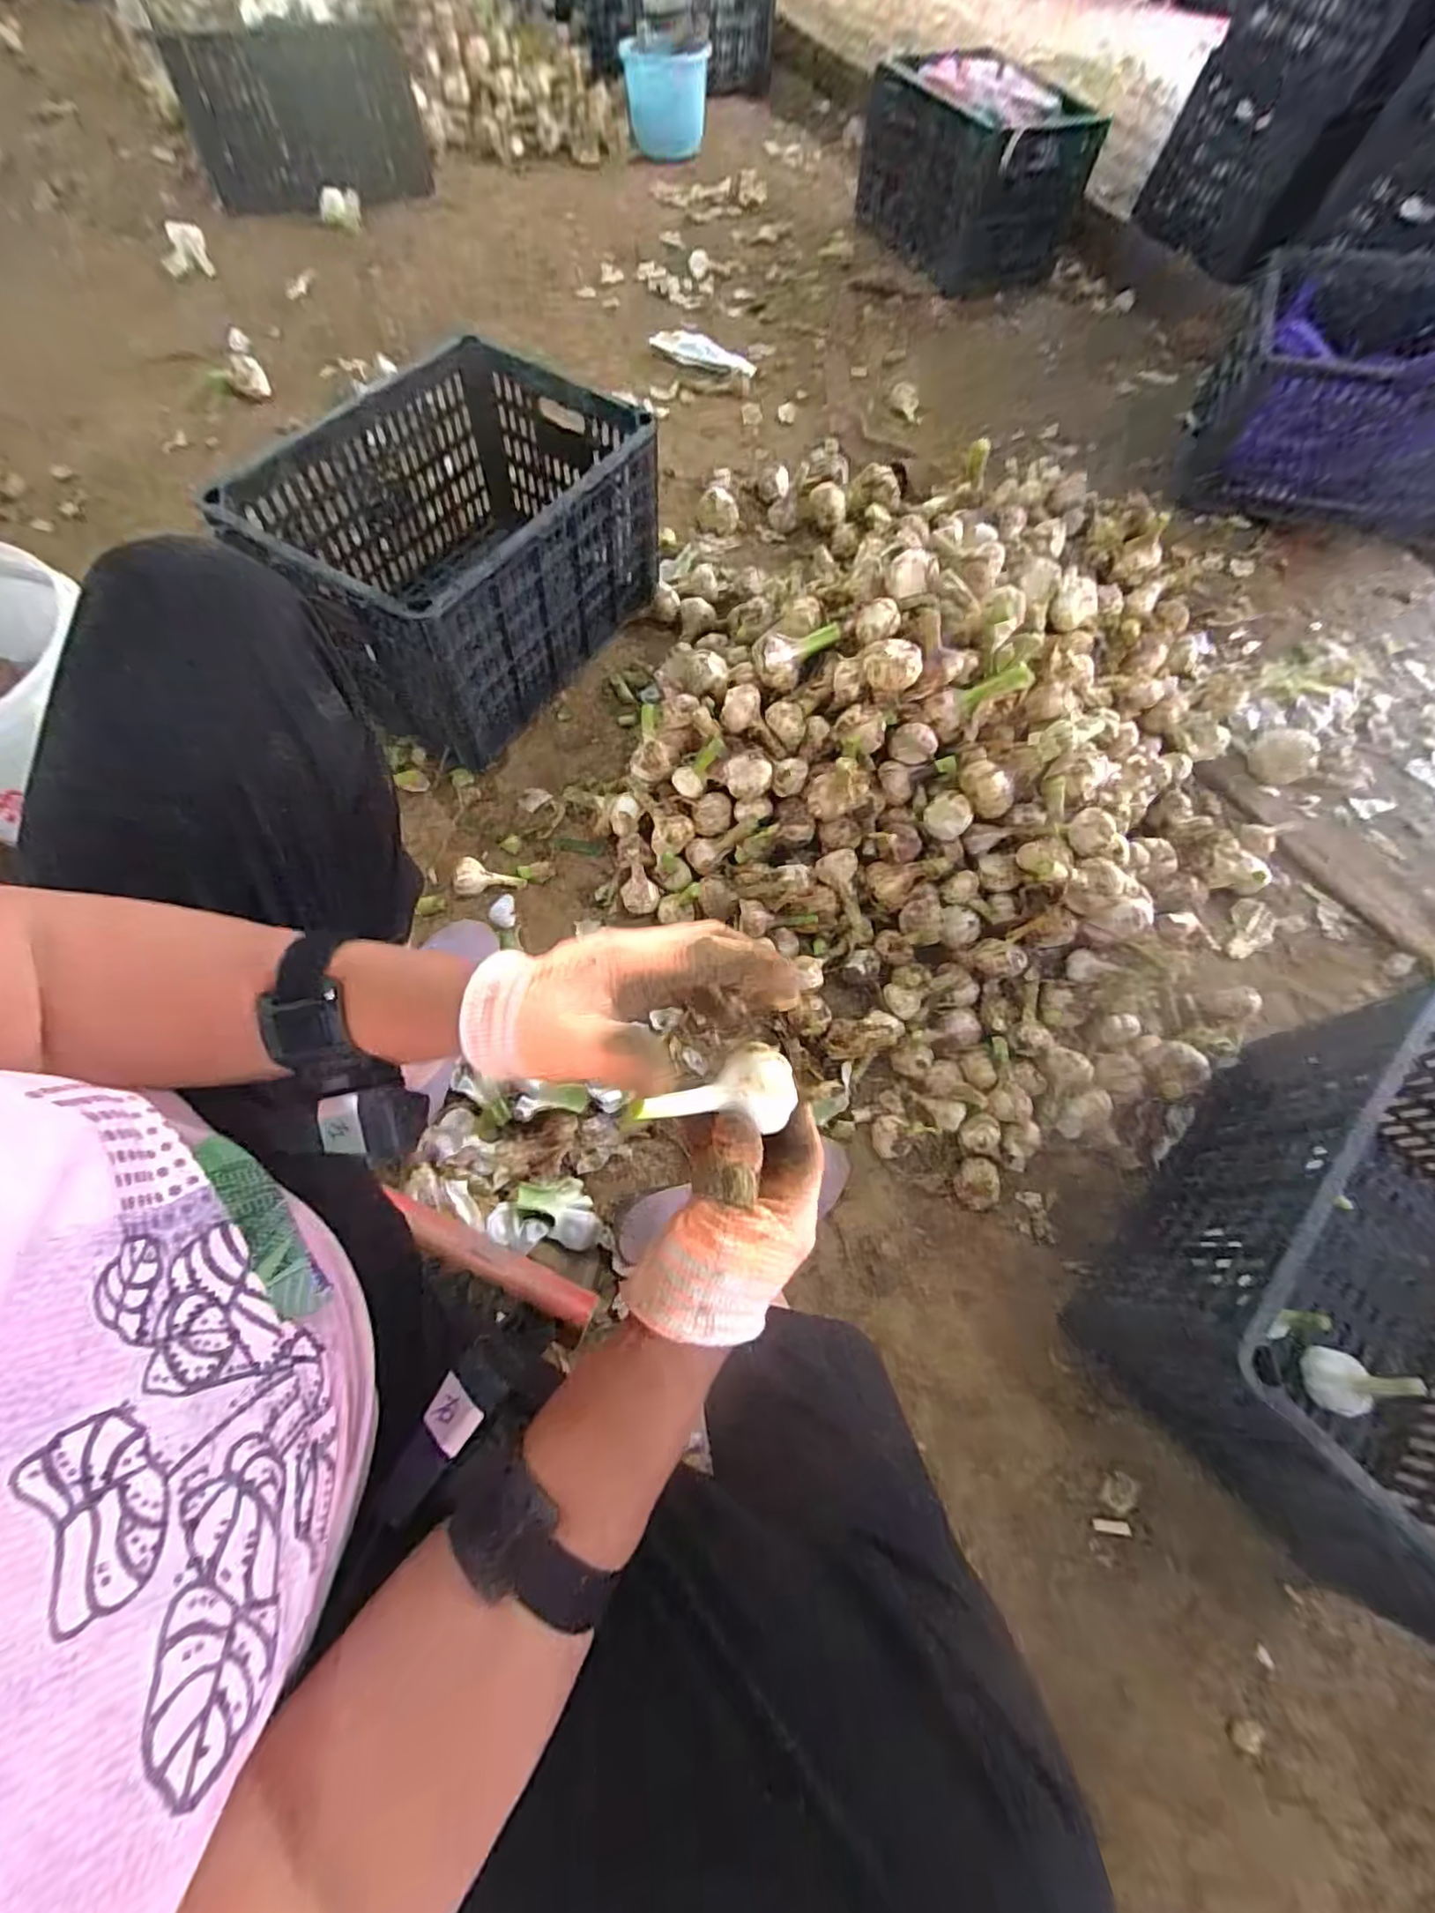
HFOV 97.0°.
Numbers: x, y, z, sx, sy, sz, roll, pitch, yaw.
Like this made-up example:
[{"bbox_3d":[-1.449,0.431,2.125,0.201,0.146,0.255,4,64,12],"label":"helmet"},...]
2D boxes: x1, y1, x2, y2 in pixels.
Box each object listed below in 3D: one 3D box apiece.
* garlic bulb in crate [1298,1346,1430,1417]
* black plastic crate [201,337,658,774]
[{"bbox_3d":[0.576,0.384,0.564,0.043,0.074,0.047,-10,70,-7],"label":"garlic bulb in crate"},{"bbox_3d":[-0.312,-0.521,0.825,0.312,0.247,0.443,31,71,9],"label":"black plastic crate"}]

